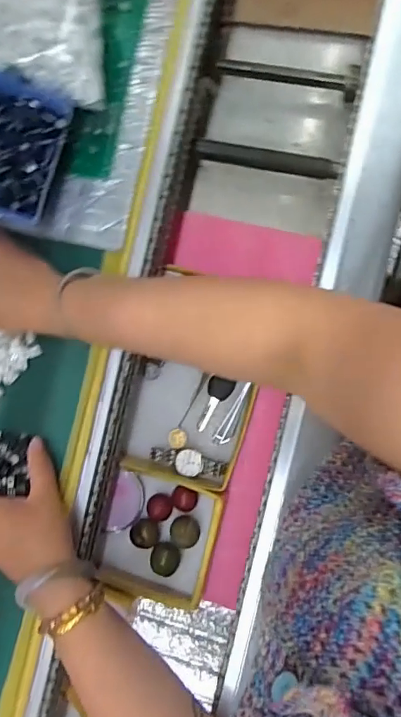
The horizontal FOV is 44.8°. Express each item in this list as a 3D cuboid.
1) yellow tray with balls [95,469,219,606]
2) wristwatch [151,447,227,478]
[{"bbox_3d":[-0.043,0.180,0.489,0.112,0.049,0.117,13,92,10],"label":"yellow tray with balls"},{"bbox_3d":[-0.012,0.103,0.489,0.076,0.017,0.025,12,91,10],"label":"wristwatch"}]

